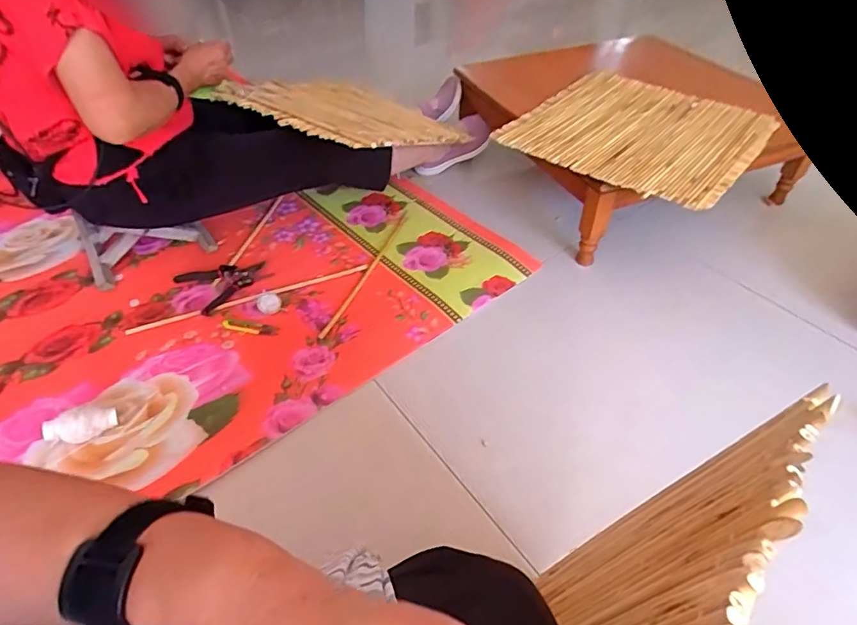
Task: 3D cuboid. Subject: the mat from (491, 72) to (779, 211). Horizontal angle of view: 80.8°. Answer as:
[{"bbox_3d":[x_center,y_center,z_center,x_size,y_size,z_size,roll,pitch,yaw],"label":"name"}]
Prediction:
[{"bbox_3d":[0.467,-0.411,1.132,0.489,0.018,0.475,30,53,27],"label":"mat"}]

